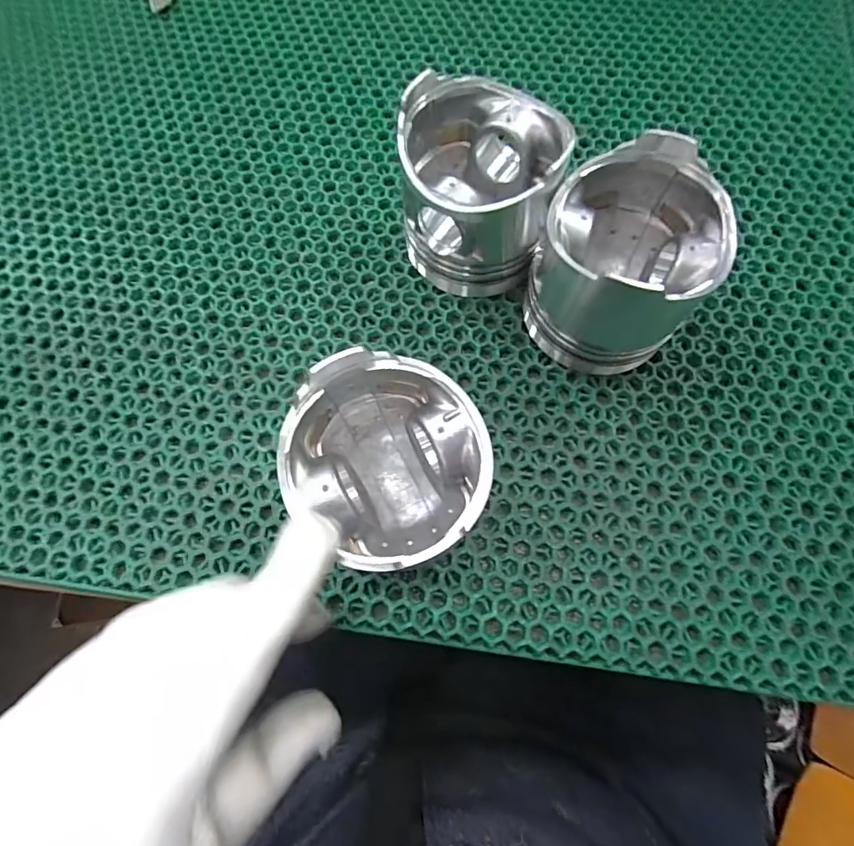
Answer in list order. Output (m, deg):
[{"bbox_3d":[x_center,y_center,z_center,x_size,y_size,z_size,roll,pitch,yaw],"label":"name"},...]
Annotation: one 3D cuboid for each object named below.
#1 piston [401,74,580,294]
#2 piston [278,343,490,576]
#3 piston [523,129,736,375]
[{"bbox_3d":[0.031,-0.134,0.285,0.089,0.084,0.096,-4,73,0],"label":"piston"},{"bbox_3d":[-0.017,0.022,0.230,0.083,0.083,0.087,0,73,1],"label":"piston"},{"bbox_3d":[0.107,-0.084,0.265,0.090,0.084,0.097,24,75,8],"label":"piston"}]

